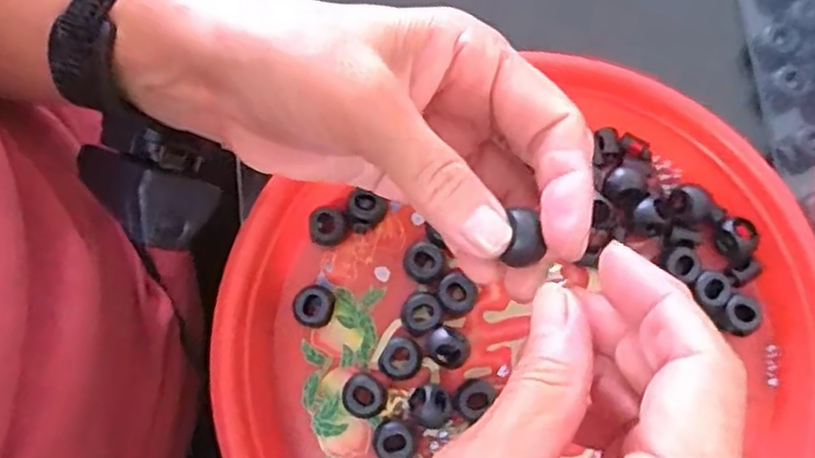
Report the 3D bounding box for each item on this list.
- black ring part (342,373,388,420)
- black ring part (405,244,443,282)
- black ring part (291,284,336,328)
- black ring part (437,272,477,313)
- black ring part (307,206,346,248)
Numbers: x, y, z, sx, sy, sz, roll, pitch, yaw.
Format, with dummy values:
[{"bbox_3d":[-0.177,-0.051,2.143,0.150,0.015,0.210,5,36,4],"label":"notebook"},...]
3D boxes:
[{"bbox_3d":[-0.017,0.068,0.295,0.018,0.012,0.016,20,79,5],"label":"black ring part"},{"bbox_3d":[0.007,0.014,0.307,0.016,0.012,0.016,0,78,0],"label":"black ring part"},{"bbox_3d":[-0.039,0.032,0.302,0.016,0.012,0.017,0,78,0],"label":"black ring part"},{"bbox_3d":[0.020,0.027,0.301,0.013,0.008,0.016,-44,81,-8],"label":"black ring part"},{"bbox_3d":[-0.034,-0.001,0.309,0.017,0.011,0.016,0,78,0],"label":"black ring part"}]

